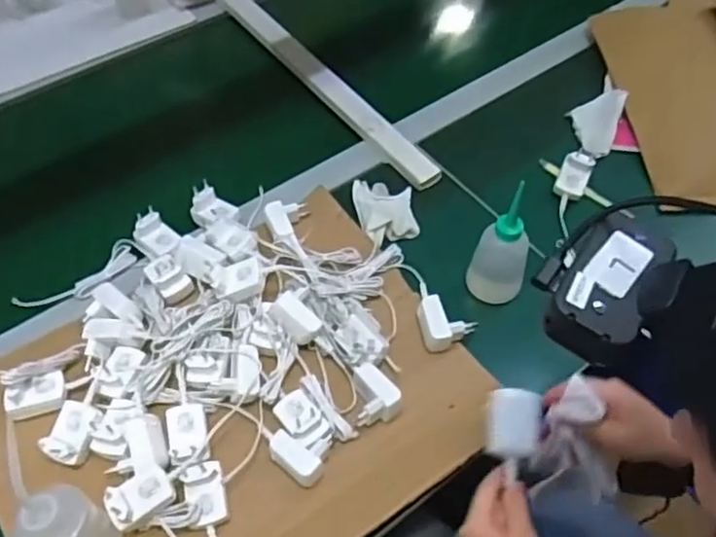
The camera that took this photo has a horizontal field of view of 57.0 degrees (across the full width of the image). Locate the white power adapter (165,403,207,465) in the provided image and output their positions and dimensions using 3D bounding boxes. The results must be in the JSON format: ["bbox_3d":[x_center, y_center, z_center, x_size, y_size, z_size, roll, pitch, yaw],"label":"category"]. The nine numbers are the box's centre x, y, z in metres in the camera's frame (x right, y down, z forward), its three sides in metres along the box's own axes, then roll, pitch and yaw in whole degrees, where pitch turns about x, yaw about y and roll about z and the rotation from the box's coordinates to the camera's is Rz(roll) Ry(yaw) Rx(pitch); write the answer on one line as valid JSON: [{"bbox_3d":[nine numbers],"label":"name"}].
[{"bbox_3d":[-0.176,0.170,0.677,0.040,0.023,0.067,-8,55,-7],"label":"white power adapter"}]

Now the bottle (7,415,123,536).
[{"bbox_3d":[-0.259,0.228,0.576,0.070,0.190,0.068,29,59,18],"label":"bottle"}]

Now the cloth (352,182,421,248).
[{"bbox_3d":[0.038,-0.080,0.886,0.077,0.018,0.107,-7,55,-6],"label":"cloth"}]

